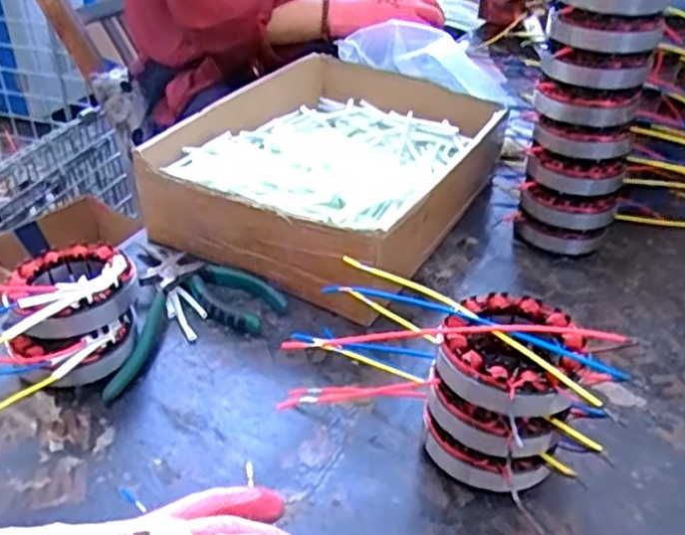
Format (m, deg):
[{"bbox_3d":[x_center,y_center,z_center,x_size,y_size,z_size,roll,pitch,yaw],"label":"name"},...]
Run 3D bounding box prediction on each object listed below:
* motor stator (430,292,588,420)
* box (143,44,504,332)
[{"bbox_3d":[0.101,0.046,0.412,0.080,0.030,0.092,16,37,19],"label":"motor stator"},{"bbox_3d":[-0.001,-0.101,0.684,0.243,0.090,0.330,20,39,24],"label":"box"}]

